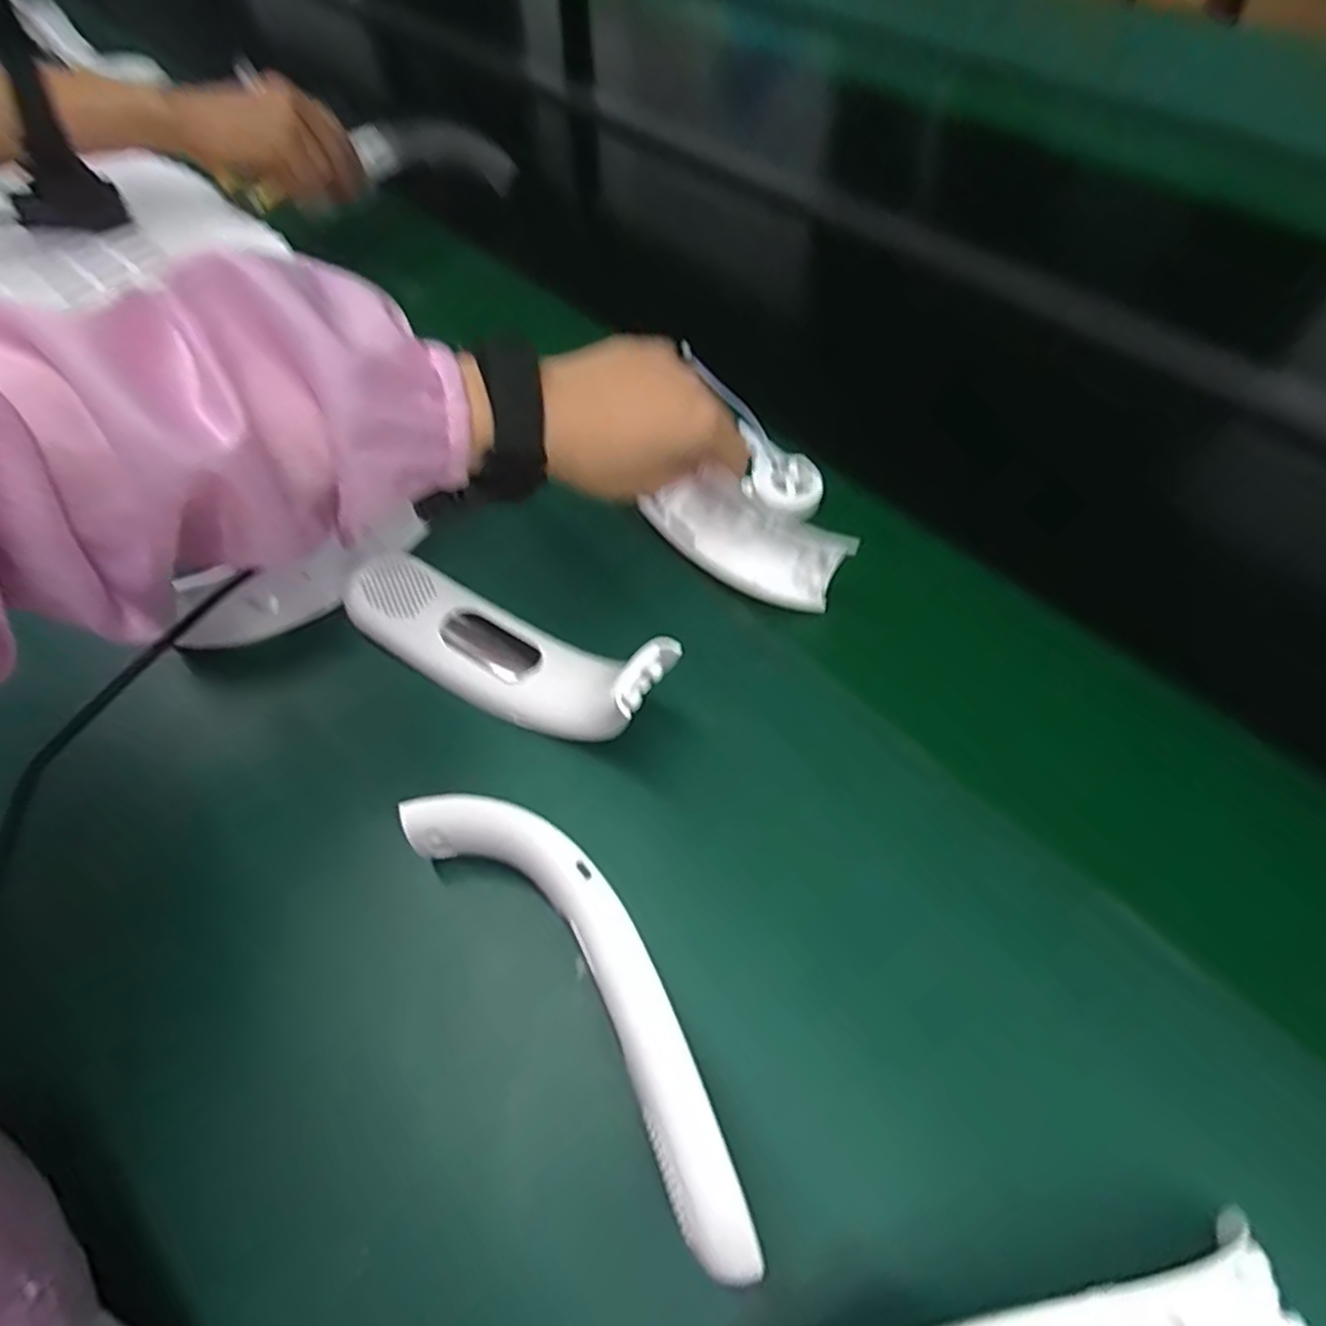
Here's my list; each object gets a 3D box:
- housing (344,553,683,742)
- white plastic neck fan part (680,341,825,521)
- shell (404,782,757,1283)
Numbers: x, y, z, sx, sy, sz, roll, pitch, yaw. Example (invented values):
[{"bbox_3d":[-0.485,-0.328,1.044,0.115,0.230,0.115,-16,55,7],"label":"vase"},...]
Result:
[{"bbox_3d":[-0.088,-0.015,0.350,0.189,0.056,0.057,27,61,16],"label":"housing"},{"bbox_3d":[0.054,-0.147,0.458,0.043,0.025,0.133,-33,84,-20],"label":"white plastic neck fan part"},{"bbox_3d":[-0.031,0.118,0.273,0.049,0.036,0.189,-35,64,-21],"label":"shell"}]

